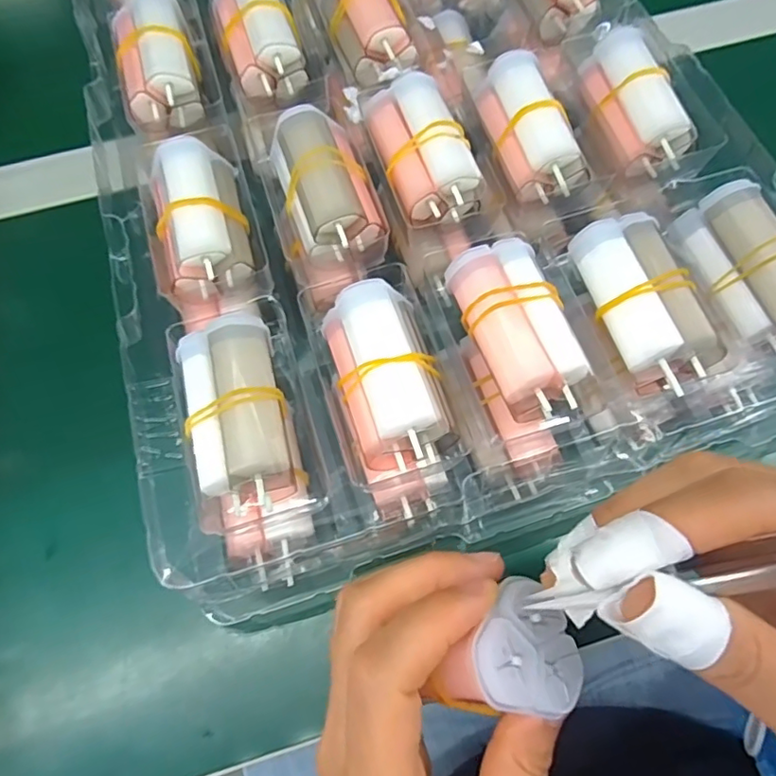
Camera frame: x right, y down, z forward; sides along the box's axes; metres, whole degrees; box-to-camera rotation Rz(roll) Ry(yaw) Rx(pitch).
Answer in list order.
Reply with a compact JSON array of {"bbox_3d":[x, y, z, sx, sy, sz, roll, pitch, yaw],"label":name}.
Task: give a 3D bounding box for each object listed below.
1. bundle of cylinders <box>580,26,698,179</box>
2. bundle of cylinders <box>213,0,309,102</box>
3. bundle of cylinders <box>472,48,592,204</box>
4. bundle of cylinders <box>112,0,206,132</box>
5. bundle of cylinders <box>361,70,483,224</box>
[{"bbox_3d":[0.113,-0.133,0.259,0.029,0.025,0.066,-23,69,-7],"label":"bundle of cylinders"},{"bbox_3d":[-0.064,-0.177,0.277,0.035,0.026,0.063,-16,68,-4],"label":"bundle of cylinders"},{"bbox_3d":[0.064,-0.119,0.254,0.032,0.024,0.065,-16,68,-4],"label":"bundle of cylinders"},{"bbox_3d":[-0.112,-0.159,0.278,0.036,0.034,0.066,-19,68,-5],"label":"bundle of cylinders"},{"bbox_3d":[0.015,-0.106,0.247,0.034,0.022,0.066,-18,68,-5],"label":"bundle of cylinders"}]

